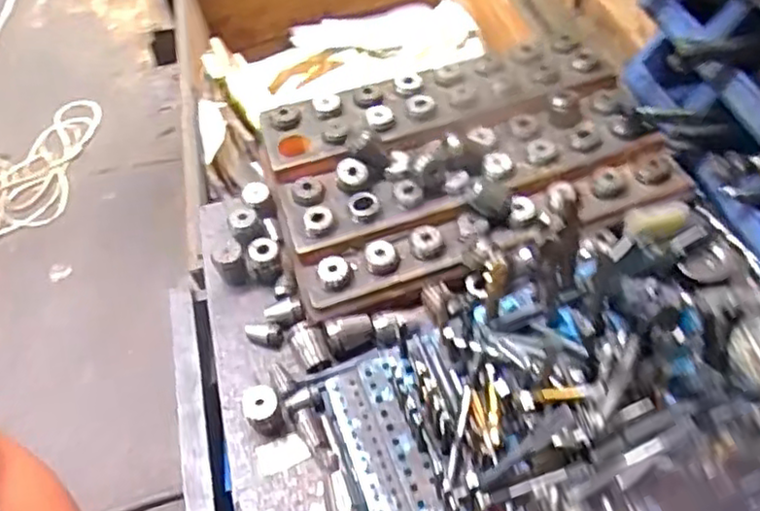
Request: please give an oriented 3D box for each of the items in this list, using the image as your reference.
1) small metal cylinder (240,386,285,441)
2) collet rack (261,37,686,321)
[{"bbox_3d":[-0.098,0.131,0.576,0.029,0.045,0.033,-31,57,-16],"label":"small metal cylinder"},{"bbox_3d":[0.079,-0.095,0.686,0.371,0.056,0.242,-14,54,-5],"label":"collet rack"}]

